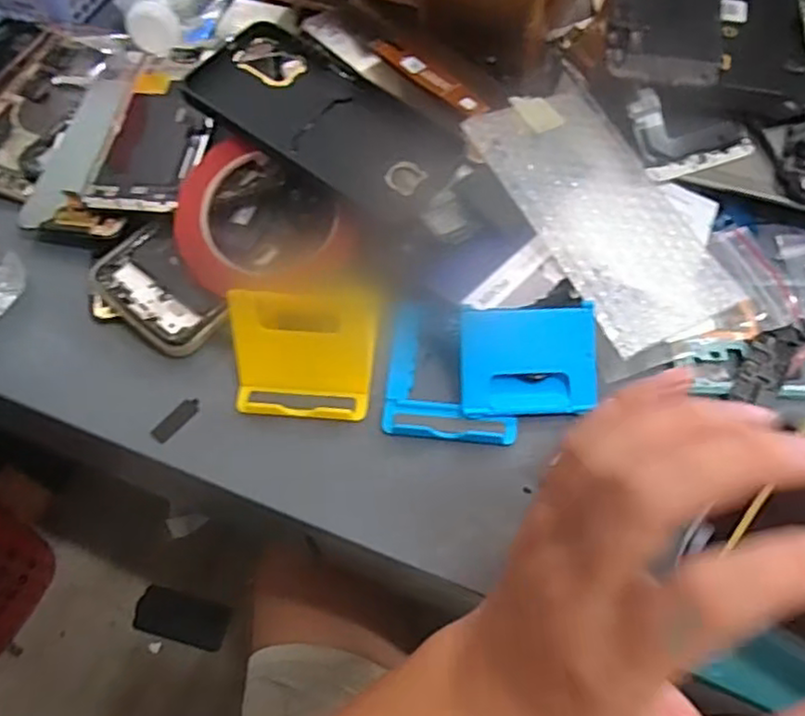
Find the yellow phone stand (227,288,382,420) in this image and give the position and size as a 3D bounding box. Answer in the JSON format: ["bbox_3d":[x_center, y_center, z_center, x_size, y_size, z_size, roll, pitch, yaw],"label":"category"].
[{"bbox_3d":[-0.053,-0.004,0.353,0.072,0.044,0.065,3,62,3],"label":"yellow phone stand"}]

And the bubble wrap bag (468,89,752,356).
[{"bbox_3d":[0.116,-0.089,0.391,0.089,0.019,0.172,-26,68,-8],"label":"bubble wrap bag"}]

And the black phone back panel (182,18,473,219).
[{"bbox_3d":[-0.046,-0.144,0.404,0.161,0.008,0.079,36,68,10],"label":"black phone back panel"}]

